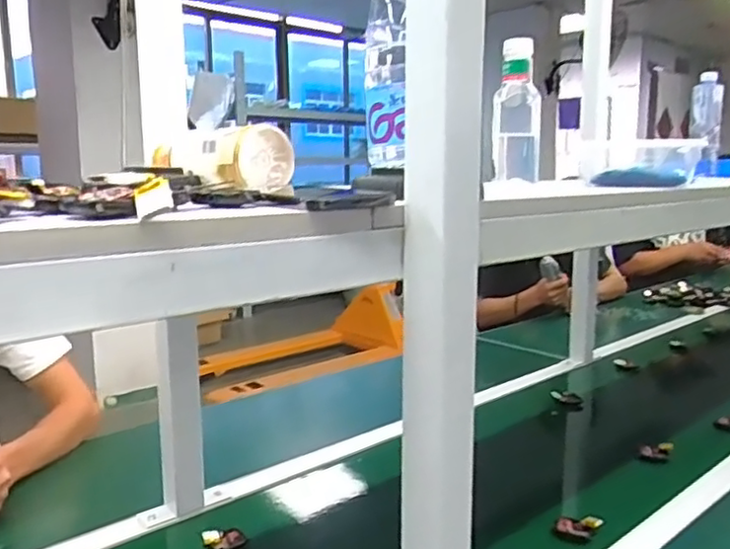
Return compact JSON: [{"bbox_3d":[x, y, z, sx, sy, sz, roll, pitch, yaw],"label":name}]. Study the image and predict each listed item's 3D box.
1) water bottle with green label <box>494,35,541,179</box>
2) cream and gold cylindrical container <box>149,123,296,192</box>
[{"bbox_3d":[0.220,-0.237,0.954,0.064,0.193,0.084,2,10,15],"label":"water bottle with green label"},{"bbox_3d":[-0.140,-0.118,0.670,0.136,0.057,0.067,8,13,40],"label":"cream and gold cylindrical container"}]

